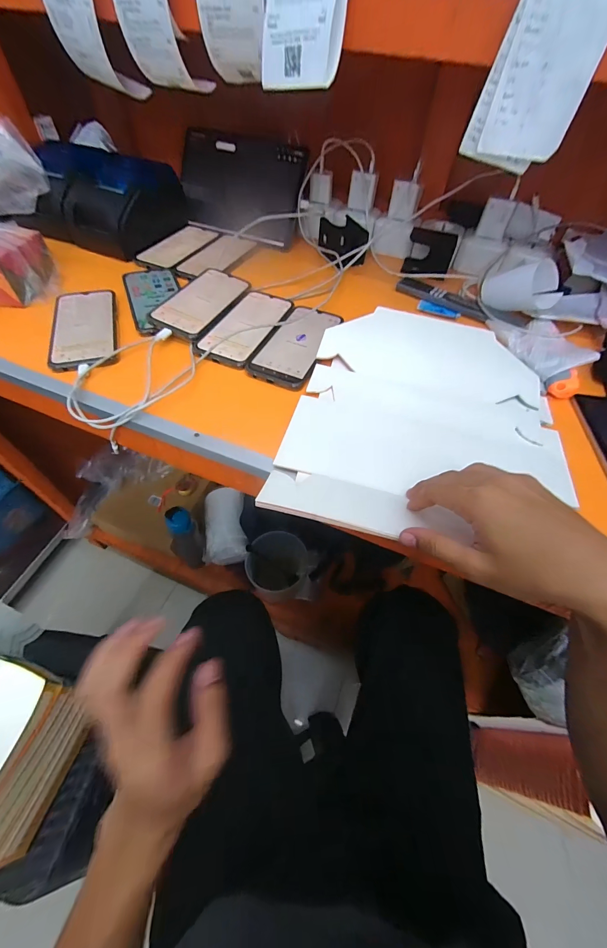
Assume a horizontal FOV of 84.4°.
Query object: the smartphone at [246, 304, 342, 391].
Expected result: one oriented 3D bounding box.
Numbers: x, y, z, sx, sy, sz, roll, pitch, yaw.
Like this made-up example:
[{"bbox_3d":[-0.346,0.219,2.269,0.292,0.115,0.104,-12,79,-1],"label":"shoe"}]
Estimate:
[{"bbox_3d":[-0.009,-0.180,0.457,0.080,0.006,0.168,20,56,10],"label":"smartphone"}]

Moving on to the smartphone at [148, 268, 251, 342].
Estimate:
[{"bbox_3d":[-0.148,-0.256,0.496,0.087,0.015,0.166,19,56,10],"label":"smartphone"}]

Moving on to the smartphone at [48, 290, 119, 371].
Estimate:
[{"bbox_3d":[-0.297,-0.198,0.453,0.078,0.015,0.170,-13,57,-13],"label":"smartphone"}]

